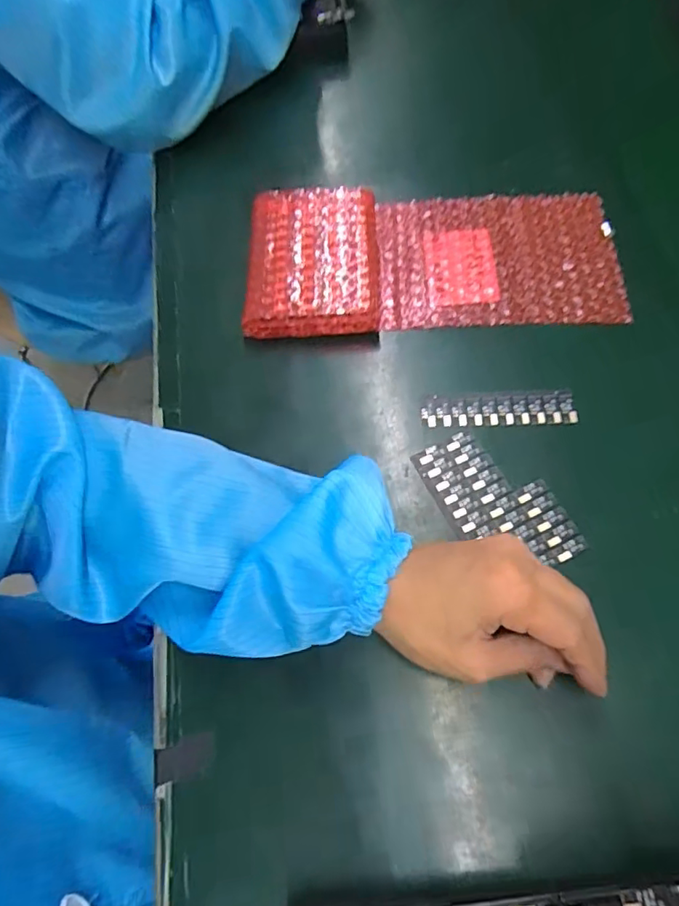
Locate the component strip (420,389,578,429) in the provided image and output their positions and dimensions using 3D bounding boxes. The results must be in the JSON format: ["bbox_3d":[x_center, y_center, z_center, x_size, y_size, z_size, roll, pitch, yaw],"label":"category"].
[{"bbox_3d":[0.106,-0.030,0.361,0.099,0.004,0.023,-1,65,3],"label":"component strip"}]

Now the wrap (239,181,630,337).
[{"bbox_3d":[0.068,-0.149,0.408,0.271,0.026,0.124,-2,65,2],"label":"wrap"}]

